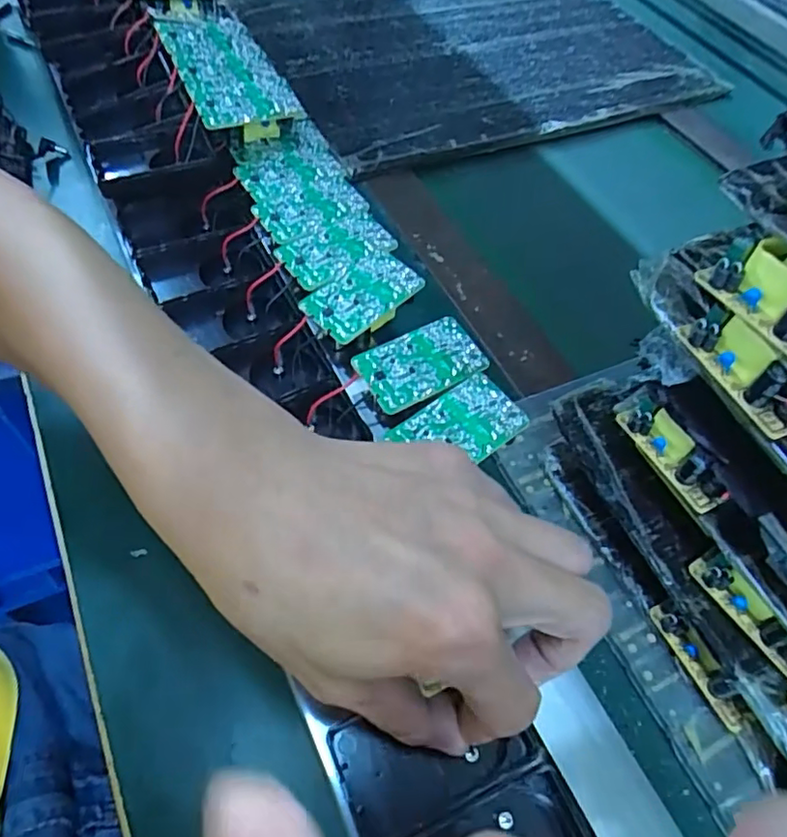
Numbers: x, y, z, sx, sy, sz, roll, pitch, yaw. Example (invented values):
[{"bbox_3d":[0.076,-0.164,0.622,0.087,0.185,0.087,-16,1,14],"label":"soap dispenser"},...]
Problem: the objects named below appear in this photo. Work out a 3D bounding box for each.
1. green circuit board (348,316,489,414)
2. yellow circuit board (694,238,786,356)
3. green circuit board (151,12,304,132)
[{"bbox_3d":[0.015,-0.028,0.302,0.063,0.008,0.038,-24,62,-21],"label":"green circuit board"},{"bbox_3d":[0.153,-0.047,0.235,0.023,0.025,0.060,-18,60,-18],"label":"yellow circuit board"},{"bbox_3d":[-0.115,-0.239,0.399,0.060,0.010,0.124,-21,65,-19],"label":"green circuit board"}]

